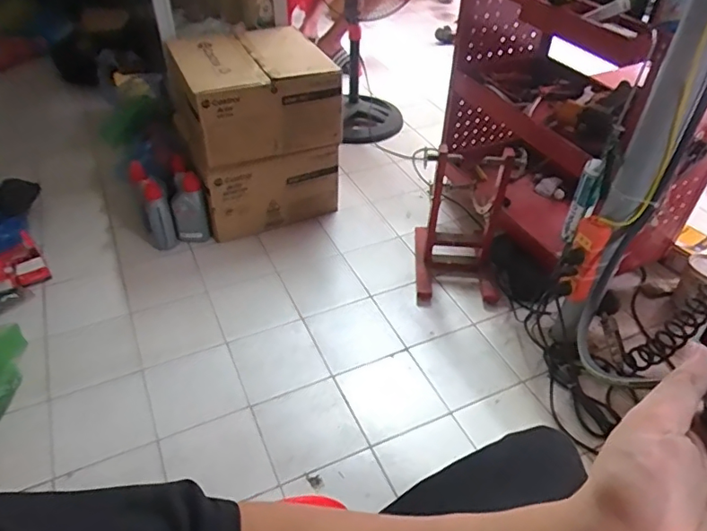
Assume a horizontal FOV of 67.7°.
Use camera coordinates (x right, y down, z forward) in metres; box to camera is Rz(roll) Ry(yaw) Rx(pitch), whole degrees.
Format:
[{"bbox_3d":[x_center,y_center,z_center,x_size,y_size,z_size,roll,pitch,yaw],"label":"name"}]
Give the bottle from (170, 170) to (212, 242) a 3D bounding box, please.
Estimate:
[{"bbox_3d":[-0.480,-0.157,1.540,0.094,0.201,0.066,-14,44,-17],"label":"bottle"}]

